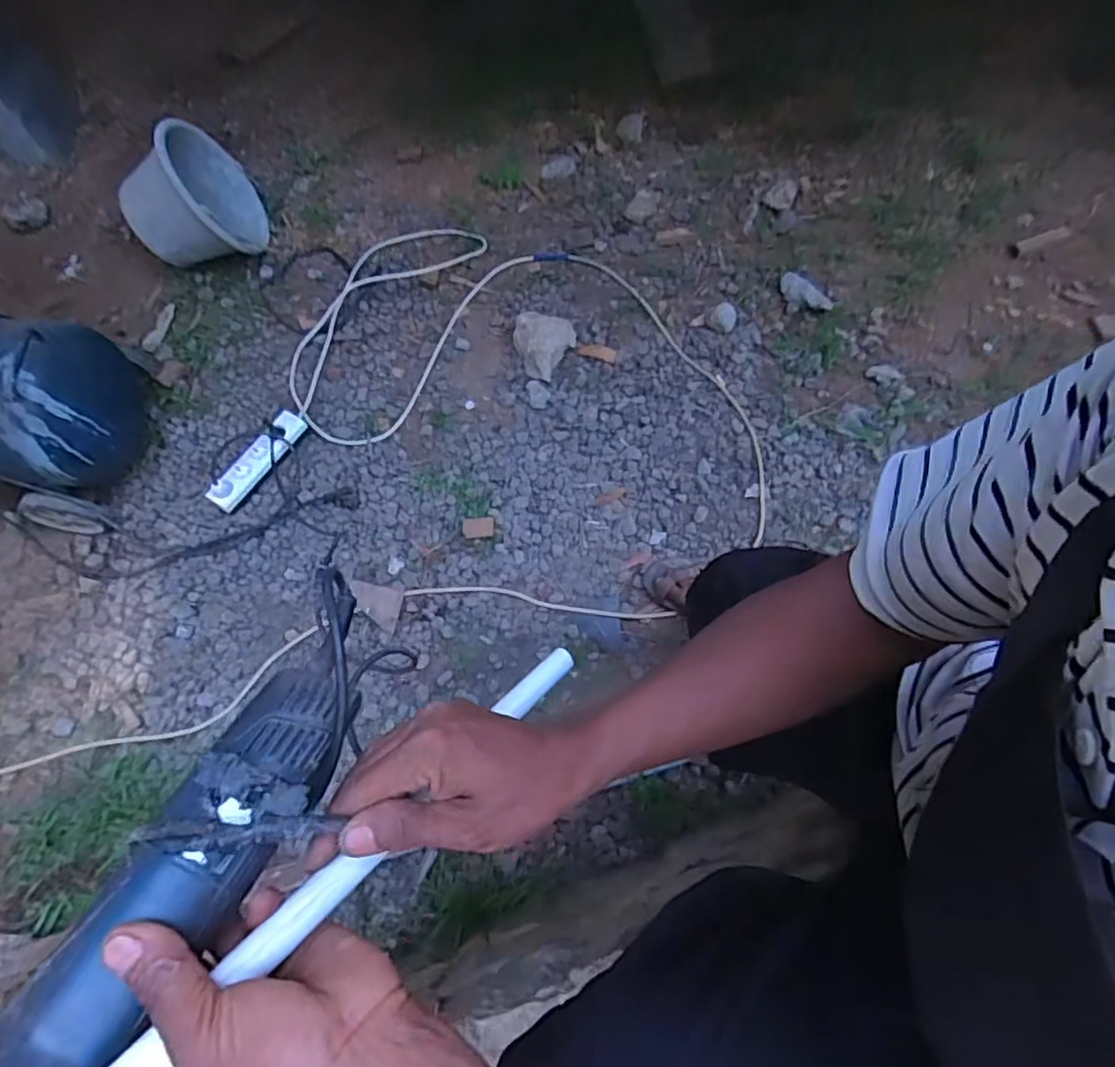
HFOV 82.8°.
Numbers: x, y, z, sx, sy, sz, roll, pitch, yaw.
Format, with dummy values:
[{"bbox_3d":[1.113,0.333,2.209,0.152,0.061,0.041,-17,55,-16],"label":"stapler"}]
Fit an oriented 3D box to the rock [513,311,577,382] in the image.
[{"bbox_3d":[-0.024,-0.430,1.427,0.133,0.116,0.134,-7,71,-5],"label":"rock"}]

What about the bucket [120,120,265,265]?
[{"bbox_3d":[-0.832,-0.750,1.448,0.229,0.276,0.229,-20,53,14],"label":"bucket"}]

